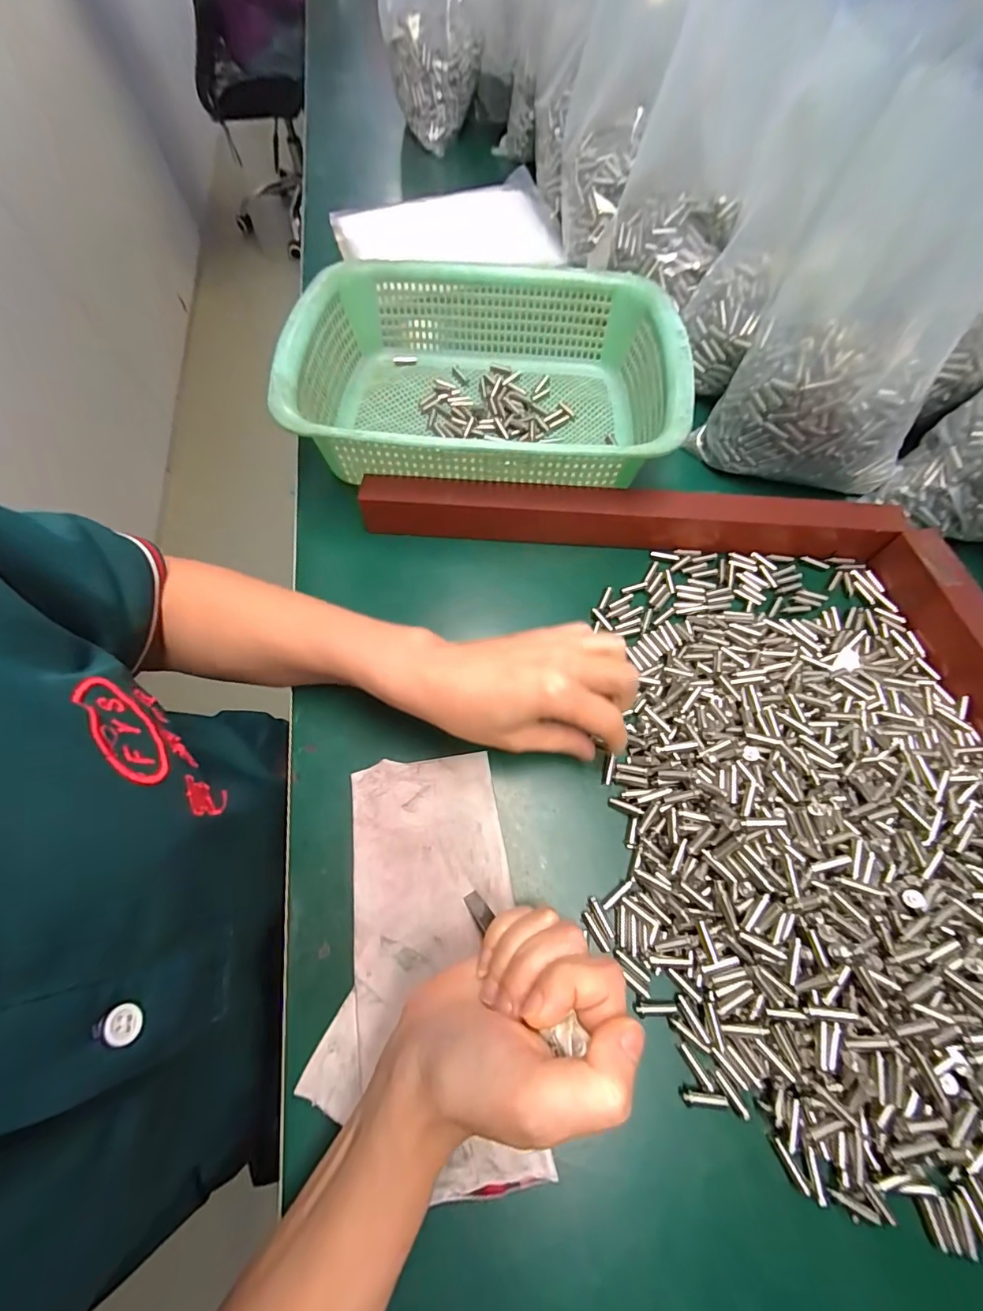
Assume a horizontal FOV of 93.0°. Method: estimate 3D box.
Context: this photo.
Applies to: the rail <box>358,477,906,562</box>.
[{"bbox_3d":[0.098,-0.104,0.355,0.385,0.036,0.034,5,65,3],"label":"rail"}]

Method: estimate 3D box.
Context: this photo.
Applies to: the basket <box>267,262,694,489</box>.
[{"bbox_3d":[-0.003,-0.224,0.385,0.287,0.083,0.219,2,65,2],"label":"basket"}]

